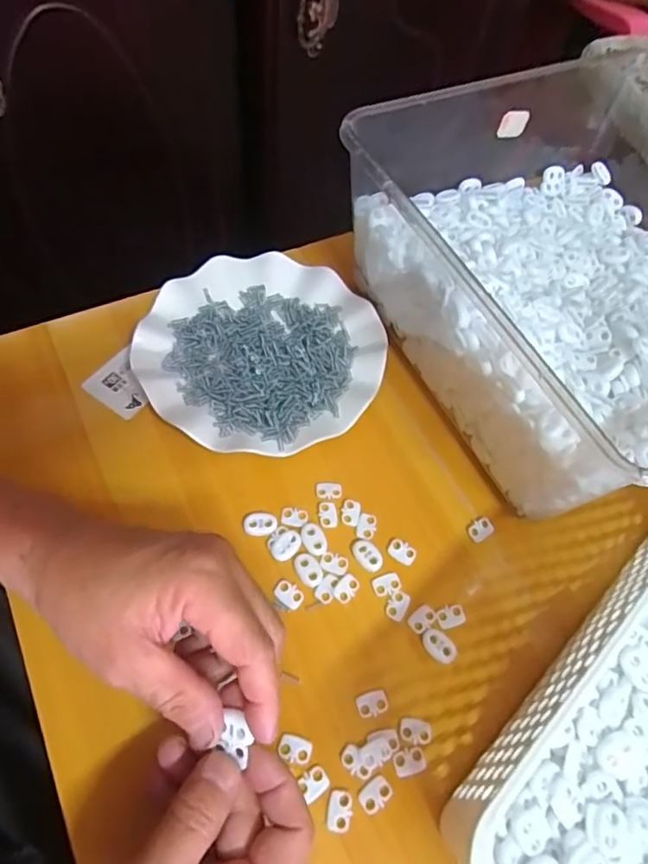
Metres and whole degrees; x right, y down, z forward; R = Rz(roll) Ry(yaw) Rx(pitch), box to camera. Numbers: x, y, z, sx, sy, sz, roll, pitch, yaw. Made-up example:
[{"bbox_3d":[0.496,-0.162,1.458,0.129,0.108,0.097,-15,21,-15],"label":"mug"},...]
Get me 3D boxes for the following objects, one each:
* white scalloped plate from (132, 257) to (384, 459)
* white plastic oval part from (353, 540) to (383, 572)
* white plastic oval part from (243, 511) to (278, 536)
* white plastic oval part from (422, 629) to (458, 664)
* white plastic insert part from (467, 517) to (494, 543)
[{"bbox_3d":[-0.047,-0.063,0.424,0.177,0.022,0.176,3,61,-5],"label":"white scalloped plate"},{"bbox_3d":[0.030,0.082,0.364,0.015,0.004,0.022,-31,69,-21],"label":"white plastic oval part"},{"bbox_3d":[-0.043,0.062,0.368,0.022,0.004,0.015,-1,62,-7],"label":"white plastic oval part"},{"bbox_3d":[0.073,0.134,0.341,0.023,0.004,0.016,40,65,15],"label":"white plastic oval part"},{"bbox_3d":[0.110,0.068,0.383,0.020,0.004,0.014,-33,70,-21],"label":"white plastic insert part"}]

